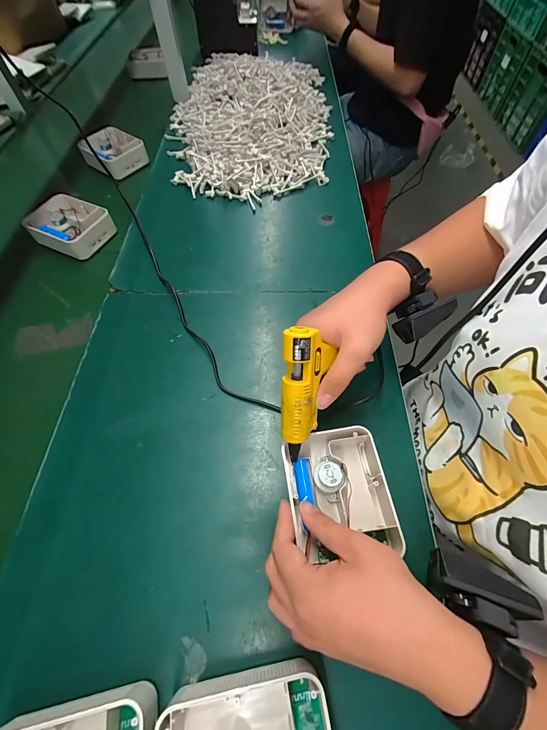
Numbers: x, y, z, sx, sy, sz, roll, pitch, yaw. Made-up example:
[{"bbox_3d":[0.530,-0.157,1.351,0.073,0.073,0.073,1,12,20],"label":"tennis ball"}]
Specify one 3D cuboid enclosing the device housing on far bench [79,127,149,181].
[{"bbox_3d":[-0.355,-0.472,0.674,0.114,0.043,0.100,35,66,19],"label":"device housing on far bench"}]

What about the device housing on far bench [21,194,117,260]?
[{"bbox_3d":[-0.374,-0.256,0.558,0.131,0.042,0.095,23,63,14],"label":"device housing on far bench"}]

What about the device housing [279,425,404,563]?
[{"bbox_3d":[0.068,0.129,0.317,0.102,0.044,0.114,-10,60,-5],"label":"device housing"}]

